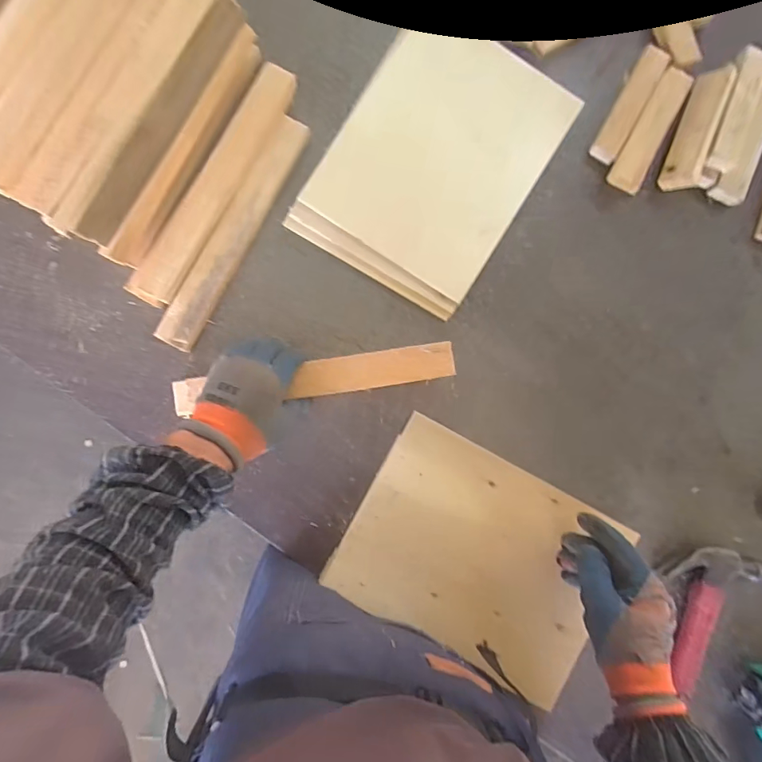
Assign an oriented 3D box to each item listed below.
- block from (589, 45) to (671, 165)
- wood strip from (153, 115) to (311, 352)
[{"bbox_3d":[0.314,-0.349,0.575,0.032,0.017,0.160,30,87,-1],"label":"block"},{"bbox_3d":[-0.169,-0.172,0.537,0.042,0.012,0.295,31,87,-25],"label":"wood strip"}]

